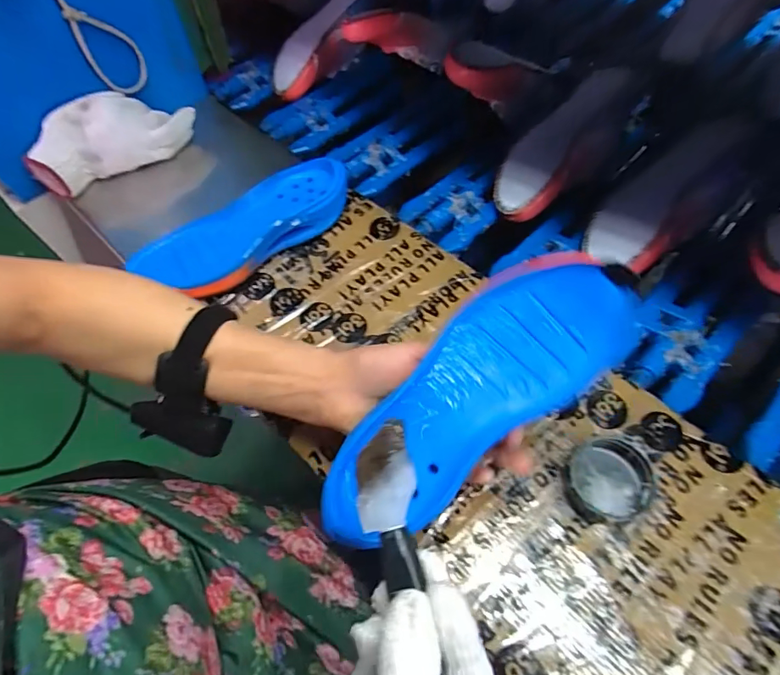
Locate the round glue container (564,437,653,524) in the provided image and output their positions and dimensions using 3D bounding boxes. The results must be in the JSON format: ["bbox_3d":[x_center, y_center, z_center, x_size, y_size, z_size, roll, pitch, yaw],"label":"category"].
[{"bbox_3d":[0.165,0.108,0.359,0.063,0.019,0.059,-2,60,3],"label":"round glue container"}]

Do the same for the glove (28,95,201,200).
[{"bbox_3d":[-0.327,-0.237,0.556,0.189,0.070,0.058,-34,63,-15],"label":"glove"}]

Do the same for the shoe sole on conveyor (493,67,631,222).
[{"bbox_3d":[0.196,-0.227,0.543,0.074,0.028,0.205,39,88,22],"label":"shoe sole on conveyor"}]

